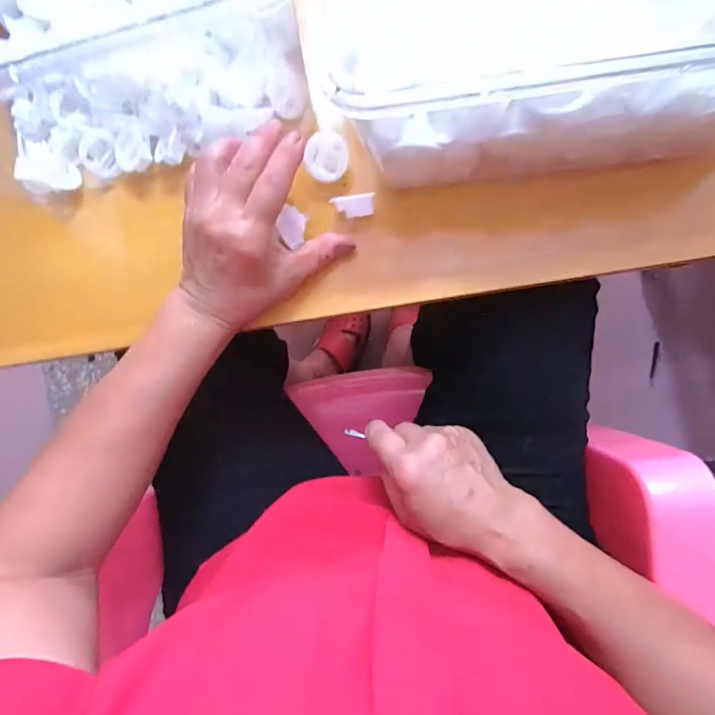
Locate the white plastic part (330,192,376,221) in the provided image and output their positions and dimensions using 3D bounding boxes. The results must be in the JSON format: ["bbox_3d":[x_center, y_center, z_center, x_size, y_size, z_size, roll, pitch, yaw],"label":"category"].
[{"bbox_3d":[-0.003,-0.111,0.329,0.031,0.009,0.014,-6,85,6],"label":"white plastic part"}]

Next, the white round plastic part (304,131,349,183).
[{"bbox_3d":[-0.022,-0.148,0.330,0.029,0.011,0.032,6,86,7],"label":"white round plastic part"}]

